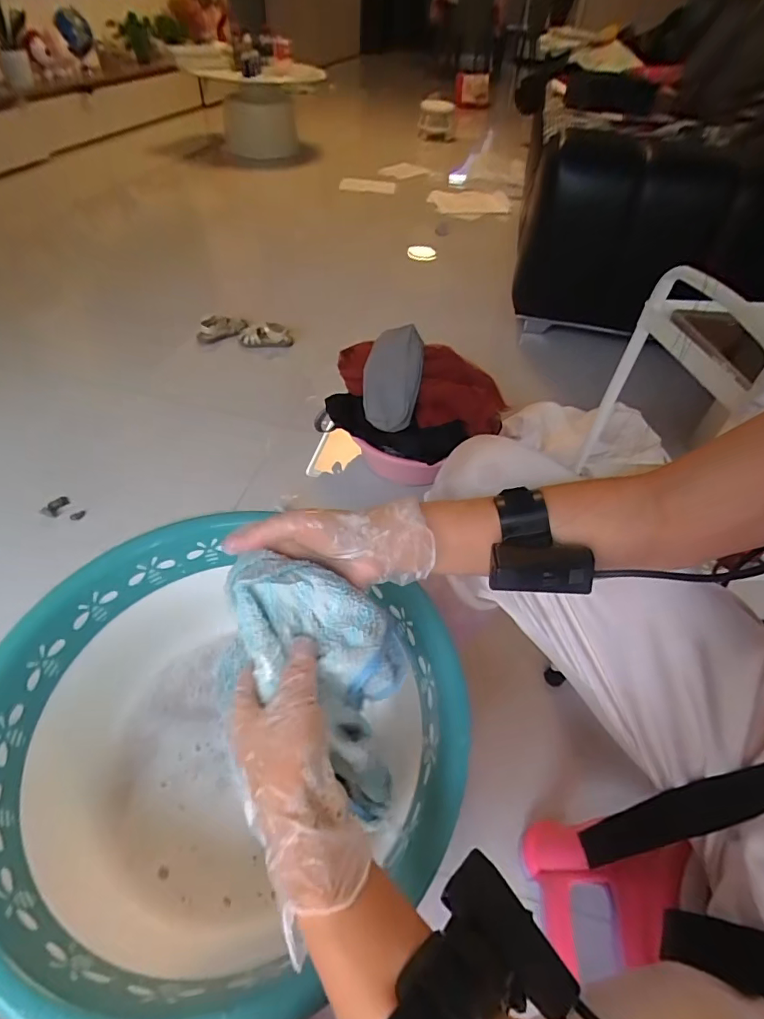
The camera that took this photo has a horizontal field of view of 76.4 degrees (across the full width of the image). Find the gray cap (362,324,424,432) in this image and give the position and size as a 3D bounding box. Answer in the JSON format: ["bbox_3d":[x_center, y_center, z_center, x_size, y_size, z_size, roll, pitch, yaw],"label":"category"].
[{"bbox_3d":[0.019,-0.262,0.968,0.121,0.053,0.219,6,71,12],"label":"gray cap"}]

